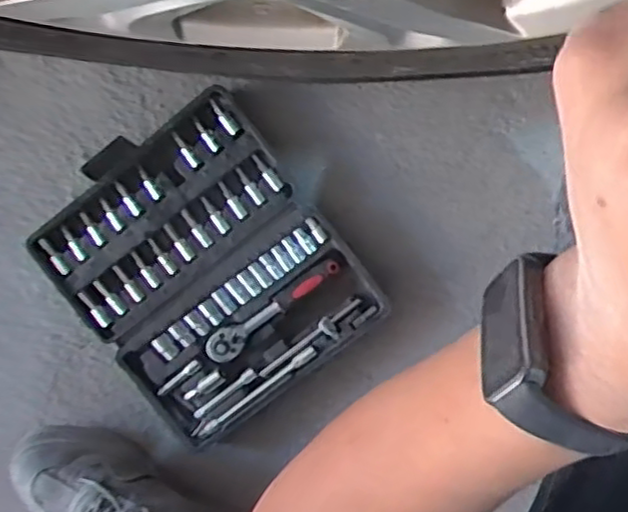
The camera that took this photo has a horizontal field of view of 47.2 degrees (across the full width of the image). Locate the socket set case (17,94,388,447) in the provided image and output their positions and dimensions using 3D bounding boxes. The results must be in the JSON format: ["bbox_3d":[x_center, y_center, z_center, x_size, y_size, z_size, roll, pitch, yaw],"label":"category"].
[{"bbox_3d":[-0.092,0.016,0.596,0.214,0.031,0.237,-37,94,8],"label":"socket set case"}]

